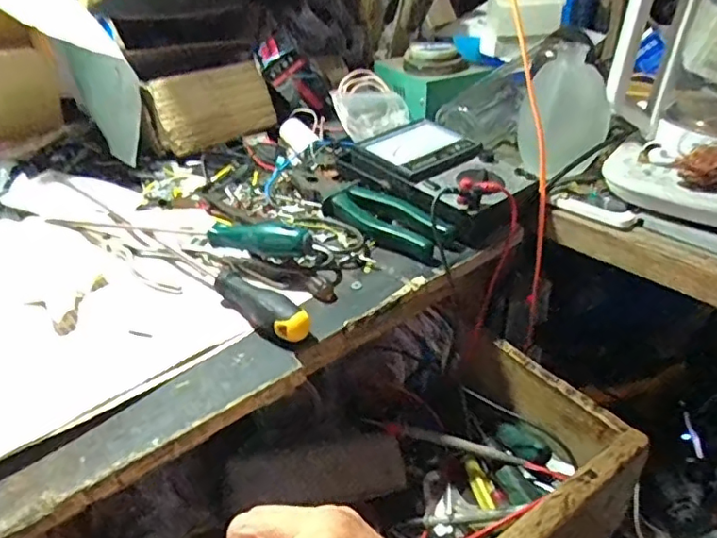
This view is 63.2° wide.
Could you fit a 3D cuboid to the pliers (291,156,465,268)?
[{"bbox_3d":[0.005,-0.065,0.582,0.062,0.026,0.210,-25,40,-31],"label":"pliers"}]

